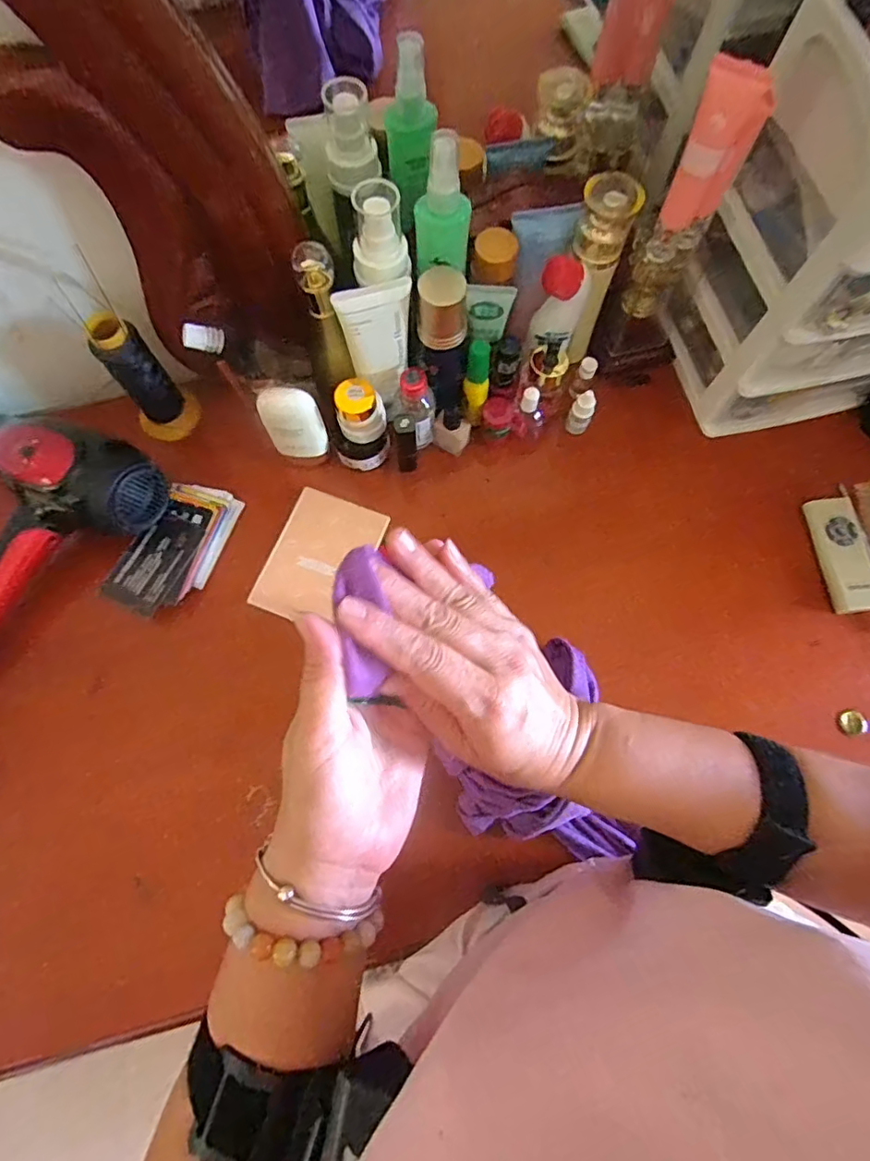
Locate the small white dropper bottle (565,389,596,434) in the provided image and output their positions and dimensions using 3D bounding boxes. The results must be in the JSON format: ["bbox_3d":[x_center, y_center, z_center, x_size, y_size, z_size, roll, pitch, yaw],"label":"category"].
[{"bbox_3d":[0.139,-0.160,0.522,0.017,0.046,0.018,-33,77,-9],"label":"small white dropper bottle"}]

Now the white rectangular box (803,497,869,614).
[{"bbox_3d":[0.373,-0.025,0.499,0.042,0.016,0.106,-6,74,-2],"label":"white rectangular box"}]

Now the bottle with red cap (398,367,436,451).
[{"bbox_3d":[-0.015,-0.155,0.499,0.034,0.078,0.032,0,74,0],"label":"bottle with red cap"}]

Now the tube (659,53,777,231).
[{"bbox_3d":[0.194,-0.299,0.381,0.044,0.103,0.046,30,76,8],"label":"tube"}]

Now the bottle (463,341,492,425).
[{"bbox_3d":[0.038,-0.180,0.502,0.023,0.079,0.017,0,46,0],"label":"bottle"}]

